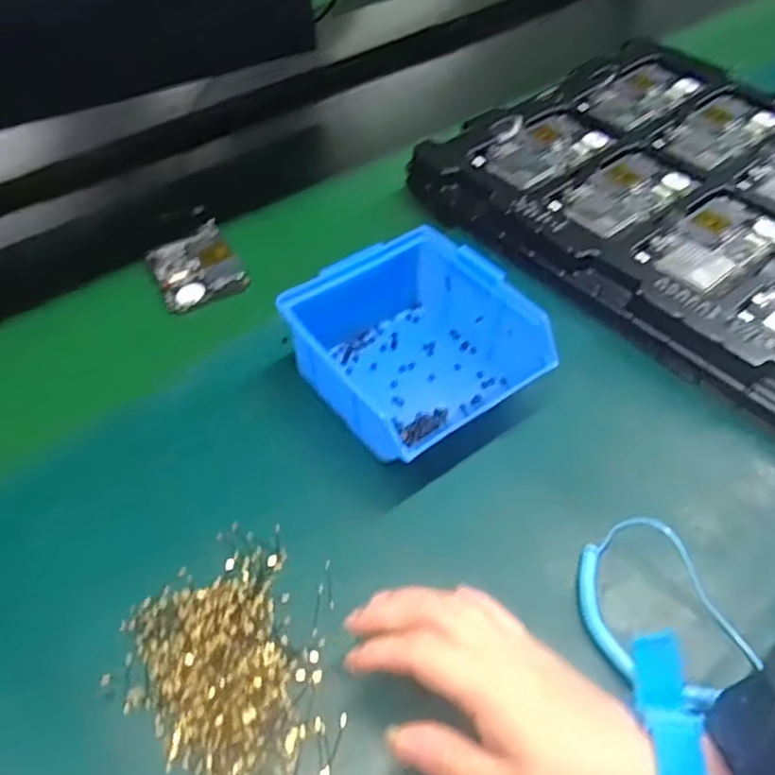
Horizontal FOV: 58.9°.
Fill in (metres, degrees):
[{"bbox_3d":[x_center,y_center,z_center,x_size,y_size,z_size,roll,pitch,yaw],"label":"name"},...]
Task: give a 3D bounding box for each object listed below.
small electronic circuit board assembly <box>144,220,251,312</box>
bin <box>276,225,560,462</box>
[{"bbox_3d":[-0.155,-0.099,0.558,0.064,0.008,0.093,-21,51,-17],"label":"small electronic circuit board assembly"},{"bbox_3d":[0.014,-0.025,0.441,0.128,0.072,0.139,-32,55,-25],"label":"bin"}]

